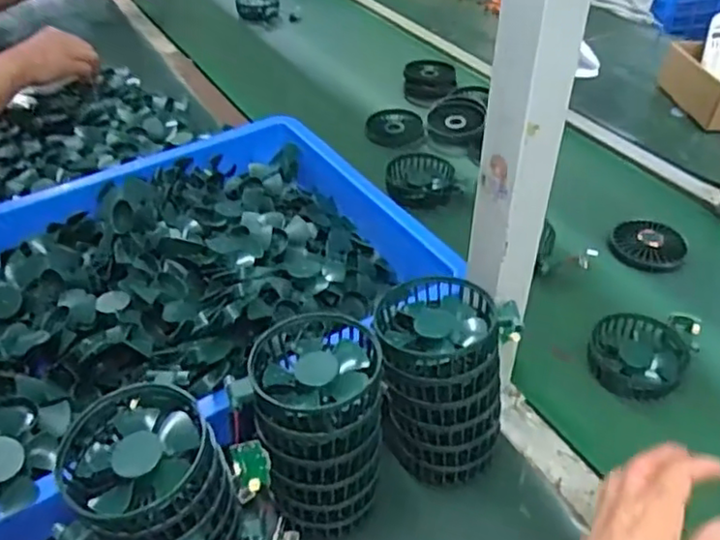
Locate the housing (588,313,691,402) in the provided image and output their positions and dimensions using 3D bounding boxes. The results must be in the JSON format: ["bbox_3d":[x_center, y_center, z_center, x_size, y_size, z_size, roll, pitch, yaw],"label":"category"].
[{"bbox_3d":[0.269,0.083,0.633,0.085,0.028,0.087,1,41,0],"label":"housing"}]

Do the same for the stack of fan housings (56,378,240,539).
[{"bbox_3d":[-0.136,0.154,0.437,0.093,0.116,0.111,-31,50,-31],"label":"stack of fan housings"}]

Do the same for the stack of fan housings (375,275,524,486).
[{"bbox_3d":[0.065,0.090,0.523,0.104,0.143,0.104,9,42,10],"label":"stack of fan housings"}]

